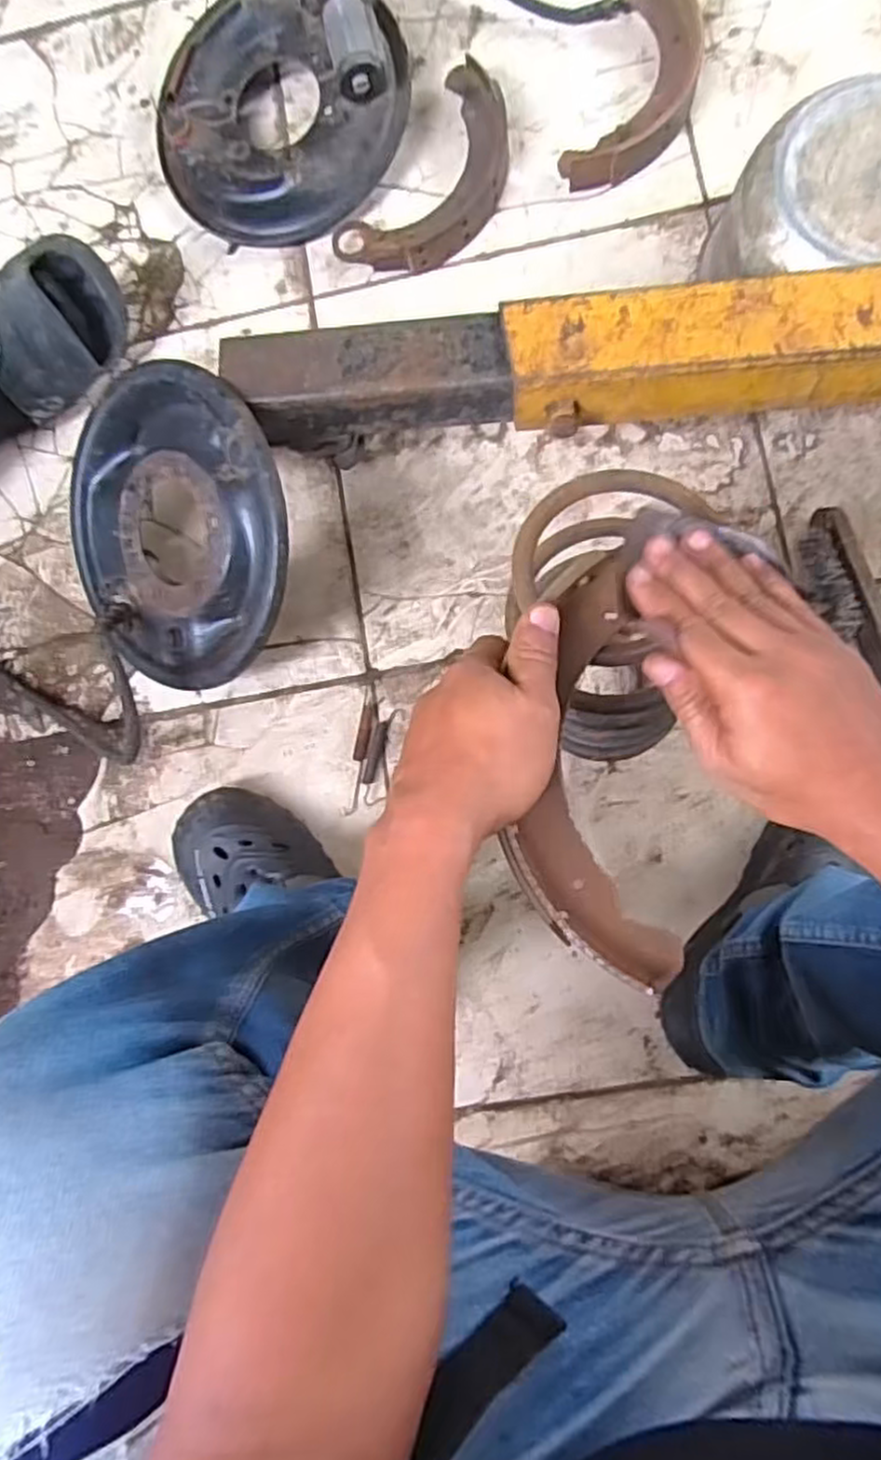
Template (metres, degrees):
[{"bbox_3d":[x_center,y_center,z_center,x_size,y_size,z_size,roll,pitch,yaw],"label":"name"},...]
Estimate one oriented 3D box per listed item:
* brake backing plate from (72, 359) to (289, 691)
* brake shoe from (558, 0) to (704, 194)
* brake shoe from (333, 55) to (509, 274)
[{"bbox_3d":[-0.231,-0.179,0.670,0.264,0.034,0.263,10,108,30],"label":"brake backing plate"},{"bbox_3d":[0.200,-0.639,0.746,0.103,0.032,0.223,22,89,8],"label":"brake shoe"},{"bbox_3d":[0.000,-0.551,0.761,0.115,0.033,0.222,38,91,8],"label":"brake shoe"}]

